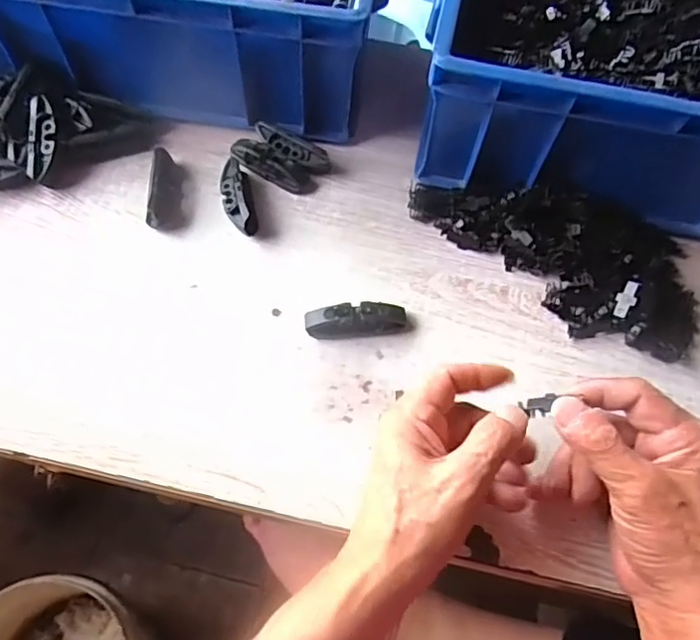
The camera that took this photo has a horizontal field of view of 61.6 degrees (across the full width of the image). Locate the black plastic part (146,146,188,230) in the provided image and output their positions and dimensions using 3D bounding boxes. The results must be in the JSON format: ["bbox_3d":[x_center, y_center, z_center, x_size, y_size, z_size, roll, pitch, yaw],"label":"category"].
[{"bbox_3d":[-0.142,-0.102,0.461,0.025,0.023,0.061,2,63,-3],"label":"black plastic part"}]

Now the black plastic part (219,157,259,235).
[{"bbox_3d":[-0.089,-0.098,0.466,0.023,0.019,0.068,-14,64,-10],"label":"black plastic part"}]

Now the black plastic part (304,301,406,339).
[{"bbox_3d":[0.004,0.000,0.422,0.071,0.014,0.020,-2,63,-4],"label":"black plastic part"}]

